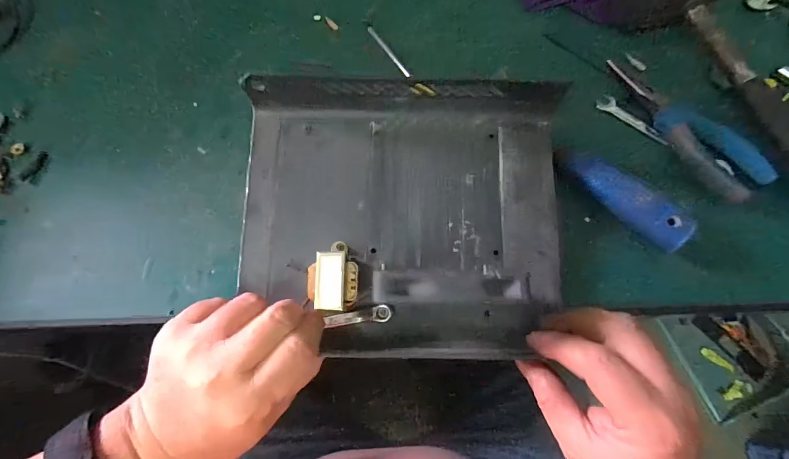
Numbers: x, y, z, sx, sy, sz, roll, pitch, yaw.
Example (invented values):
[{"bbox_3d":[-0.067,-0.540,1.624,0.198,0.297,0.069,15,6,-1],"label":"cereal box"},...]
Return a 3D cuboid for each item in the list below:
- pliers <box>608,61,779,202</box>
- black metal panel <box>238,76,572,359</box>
[{"bbox_3d":[0.240,-0.090,0.321,0.055,0.011,0.150,-30,71,-11],"label":"pliers"},{"bbox_3d":[0.006,-0.018,0.281,0.225,0.028,0.206,1,70,2],"label":"black metal panel"}]

